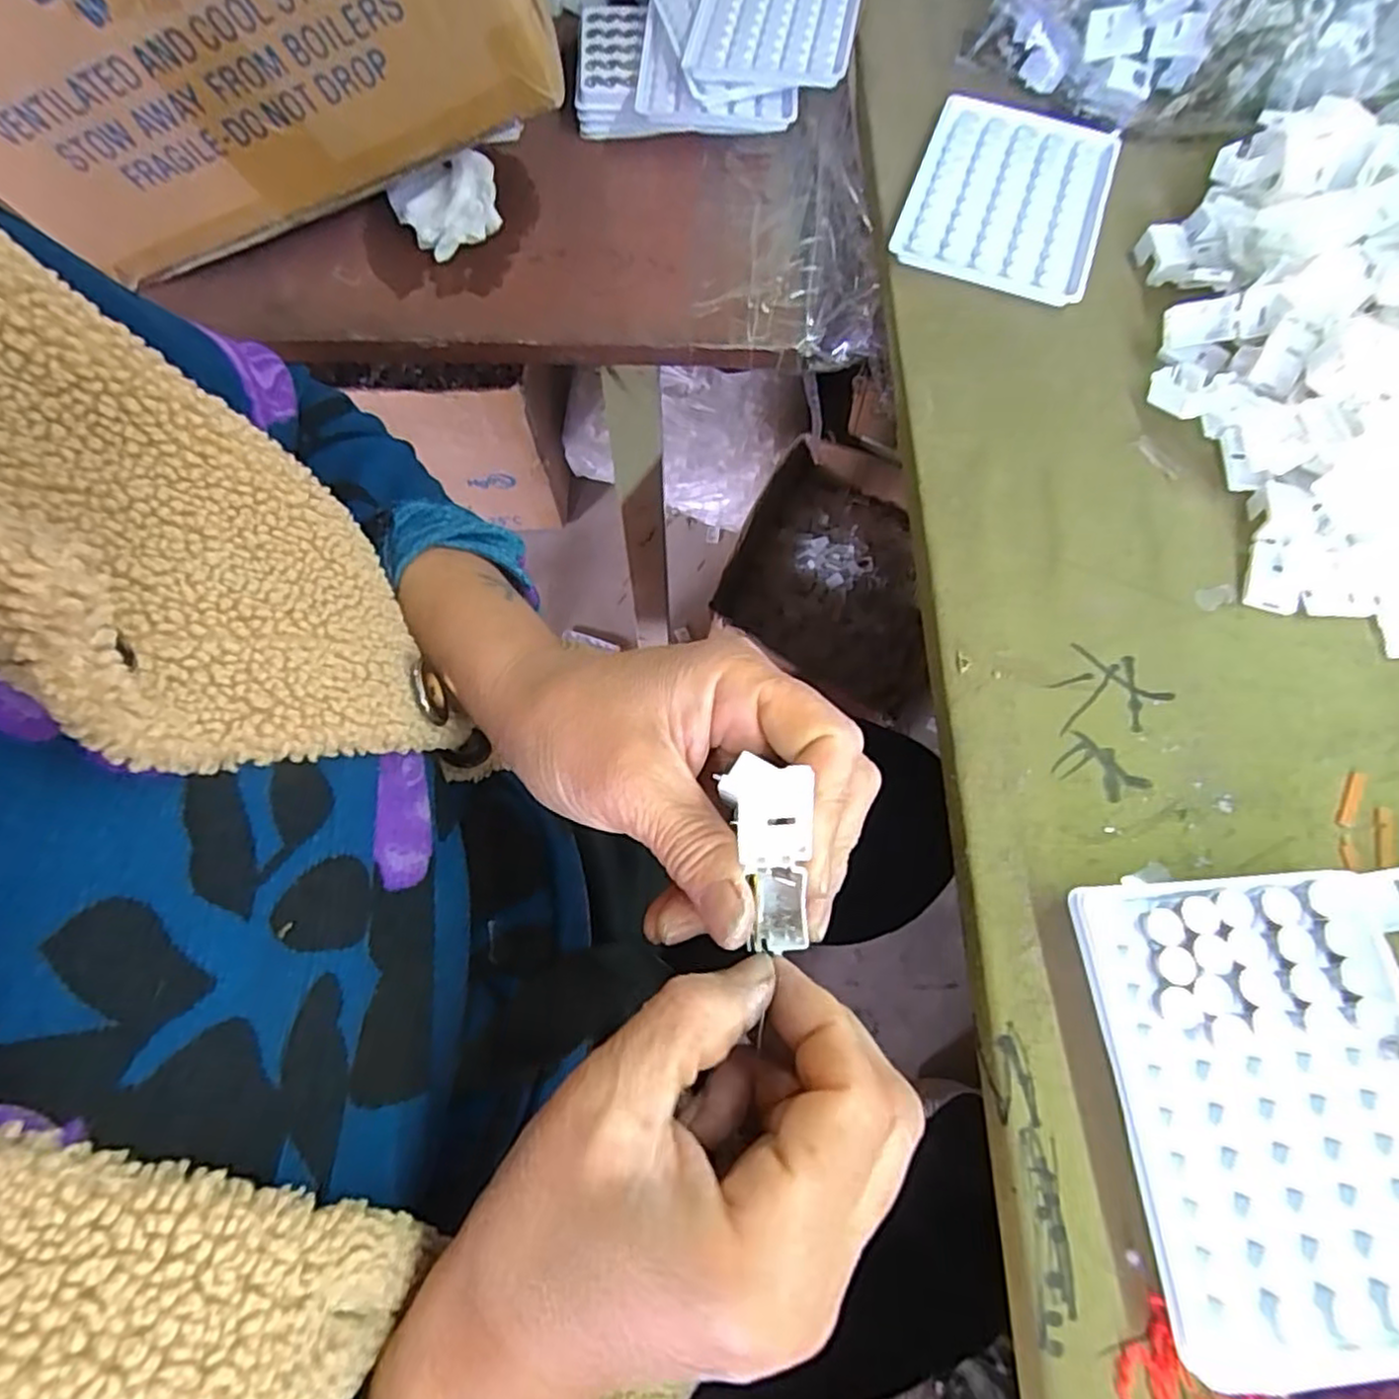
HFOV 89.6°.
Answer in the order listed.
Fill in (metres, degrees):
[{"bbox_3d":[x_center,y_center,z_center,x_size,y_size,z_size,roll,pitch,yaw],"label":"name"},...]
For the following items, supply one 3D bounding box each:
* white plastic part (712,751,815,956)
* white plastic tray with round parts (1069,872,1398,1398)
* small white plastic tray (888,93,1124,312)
[{"bbox_3d":[0.020,0.043,0.198,0.019,0.016,0.053,-6,110,-3],"label":"white plastic part"},{"bbox_3d":[0.178,0.123,0.215,0.095,0.019,0.130,-4,70,-2],"label":"white plastic tray with round parts"},{"bbox_3d":[0.158,-0.259,0.359,0.094,0.008,0.127,20,71,7],"label":"small white plastic tray"}]

